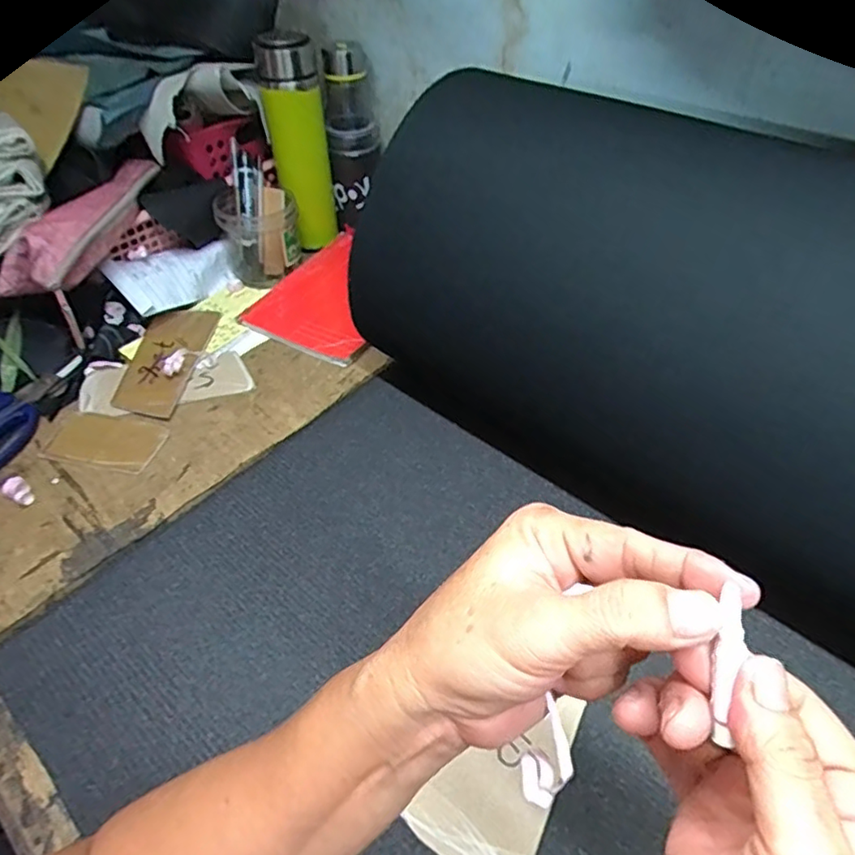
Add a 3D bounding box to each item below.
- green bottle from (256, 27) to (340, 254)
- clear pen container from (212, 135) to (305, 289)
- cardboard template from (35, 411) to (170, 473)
[{"bbox_3d":[-0.142,-0.312,0.680,0.061,0.230,0.051,-9,47,-6],"label":"green bottle"},{"bbox_3d":[-0.195,-0.239,0.694,0.088,0.127,0.091,-12,47,-9],"label":"clear pen container"},{"bbox_3d":[-0.292,0.012,0.544,0.105,0.007,0.060,6,52,8],"label":"cardboard template"}]

